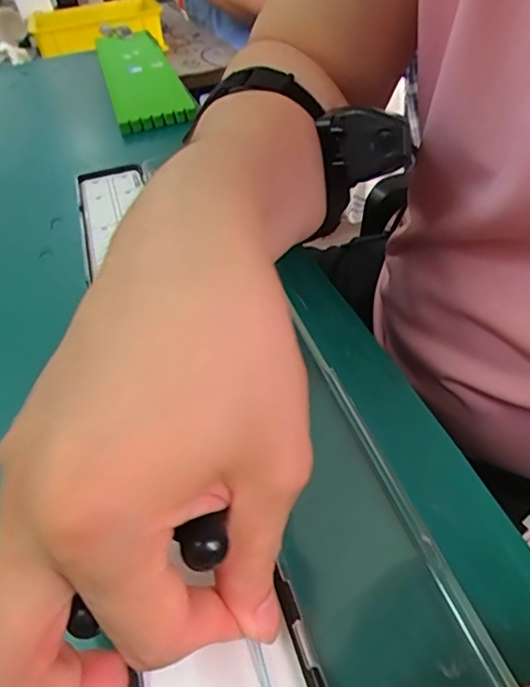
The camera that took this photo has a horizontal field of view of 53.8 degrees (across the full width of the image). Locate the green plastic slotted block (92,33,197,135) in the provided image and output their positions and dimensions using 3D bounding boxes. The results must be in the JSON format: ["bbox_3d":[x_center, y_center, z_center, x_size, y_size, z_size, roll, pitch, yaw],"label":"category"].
[{"bbox_3d":[-0.158,-0.338,0.645,0.079,0.013,0.350,-16,44,-9],"label":"green plastic slotted block"}]

